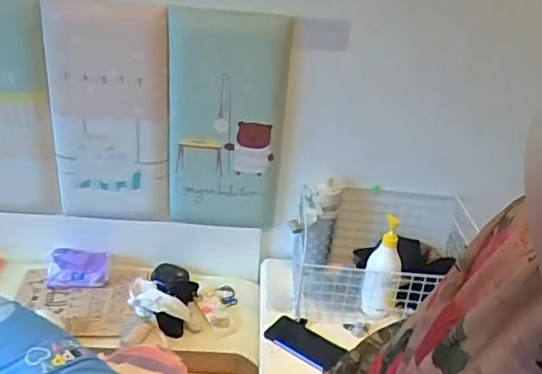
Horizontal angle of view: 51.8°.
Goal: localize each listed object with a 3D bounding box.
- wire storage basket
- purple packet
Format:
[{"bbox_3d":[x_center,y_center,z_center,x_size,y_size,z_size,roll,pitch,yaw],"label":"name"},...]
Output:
[{"bbox_3d":[0.258,0.131,1.267,0.403,0.206,0.293,3,28,-4],"label":"wire storage basket"},{"bbox_3d":[-0.449,0.188,1.296,0.136,0.059,0.104,0,29,-10],"label":"purple packet"}]

